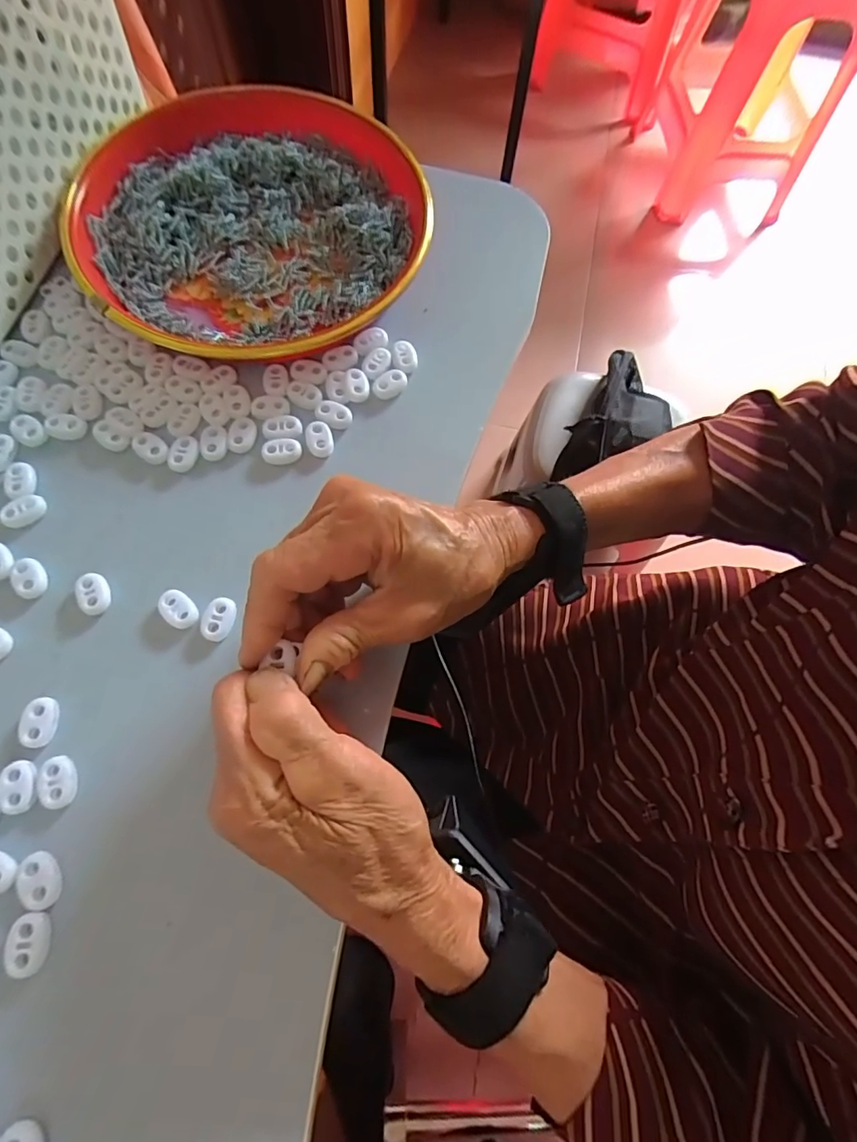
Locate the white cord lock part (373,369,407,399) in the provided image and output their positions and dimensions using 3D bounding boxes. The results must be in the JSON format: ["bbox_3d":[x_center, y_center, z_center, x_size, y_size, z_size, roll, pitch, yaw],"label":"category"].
[{"bbox_3d":[-0.023,-0.114,0.310,0.022,0.006,0.015,-29,74,-13],"label":"white cord lock part"}]

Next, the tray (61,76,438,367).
[{"bbox_3d":[-0.113,-0.220,0.321,0.211,0.024,0.212,31,71,8],"label":"tray"}]

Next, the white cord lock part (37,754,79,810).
[{"bbox_3d":[-0.165,0.093,0.226,0.014,0.004,0.022,-17,72,-9],"label":"white cord lock part"}]

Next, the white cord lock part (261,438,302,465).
[{"bbox_3d":[-0.084,-0.069,0.290,0.022,0.004,0.015,-4,70,-4],"label":"white cord lock part"}]

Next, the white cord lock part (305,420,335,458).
[{"bbox_3d":[-0.063,-0.078,0.293,0.015,0.004,0.023,-12,71,-8],"label":"white cord lock part"}]

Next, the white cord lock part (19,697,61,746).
[{"bbox_3d":[-0.180,0.069,0.235,0.014,0.006,0.022,1,70,-3],"label":"white cord lock part"}]

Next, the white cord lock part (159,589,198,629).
[{"bbox_3d":[-0.127,0.019,0.258,0.014,0.004,0.022,-40,77,-15],"label":"white cord lock part"}]

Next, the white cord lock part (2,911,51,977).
[{"bbox_3d":[-0.161,0.149,0.205,0.015,0.005,0.021,-7,71,-6],"label":"white cord lock part"}]

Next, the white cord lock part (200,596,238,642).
[{"bbox_3d":[-0.106,0.024,0.257,0.014,0.004,0.022,9,70,0],"label":"white cord lock part"}]

